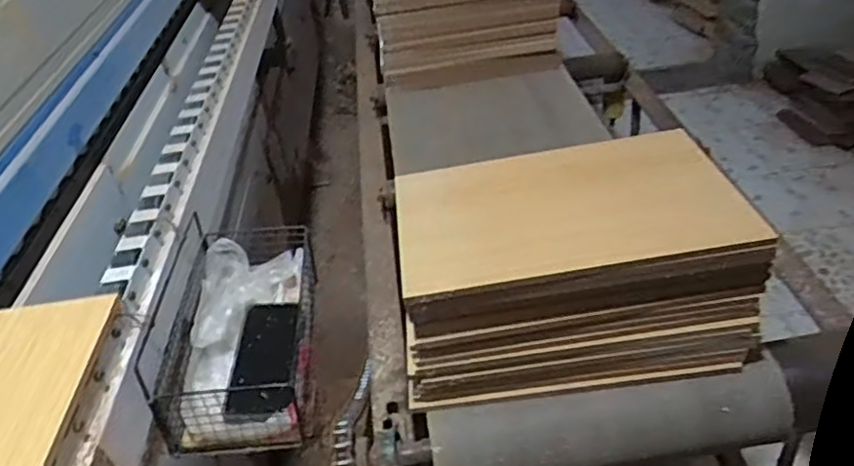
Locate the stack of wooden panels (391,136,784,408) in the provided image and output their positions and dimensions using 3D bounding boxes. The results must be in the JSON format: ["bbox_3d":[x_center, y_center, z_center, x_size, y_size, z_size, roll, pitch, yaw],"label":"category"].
[{"bbox_3d":[0.164,0.033,0.779,0.368,0.171,0.245,-6,38,1],"label":"stack of wooden panels"}]

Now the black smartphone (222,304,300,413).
[{"bbox_3d":[-0.181,0.138,0.730,0.063,0.015,0.182,8,30,-12],"label":"black smartphone"}]

